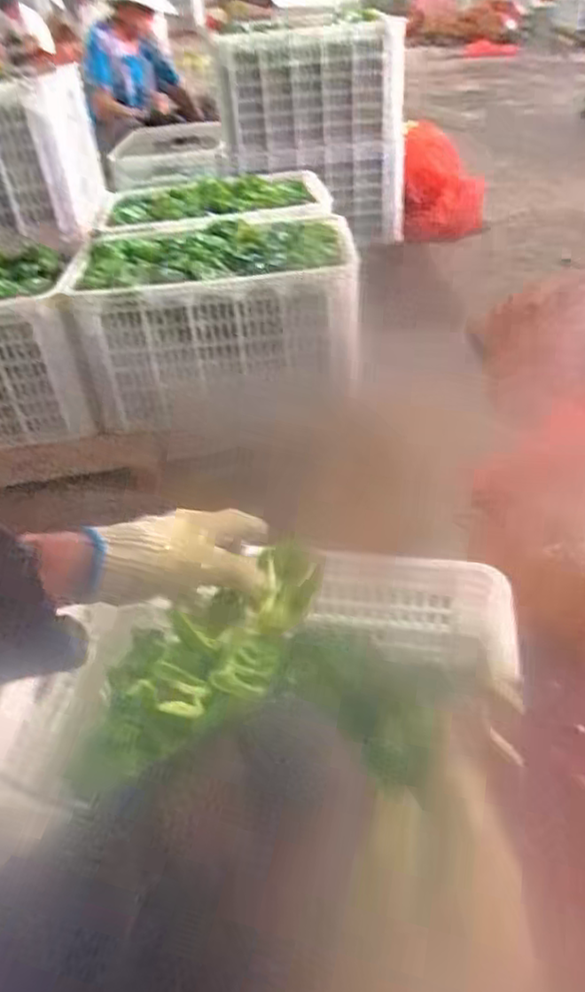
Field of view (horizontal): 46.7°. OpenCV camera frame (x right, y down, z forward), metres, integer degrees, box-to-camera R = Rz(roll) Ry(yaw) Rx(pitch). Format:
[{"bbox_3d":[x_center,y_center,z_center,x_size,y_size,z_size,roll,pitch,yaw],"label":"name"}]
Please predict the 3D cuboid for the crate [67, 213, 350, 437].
[{"bbox_3d":[-0.132,-0.355,1.345,0.504,0.279,0.338,-2,38,4],"label":"crate"}]

